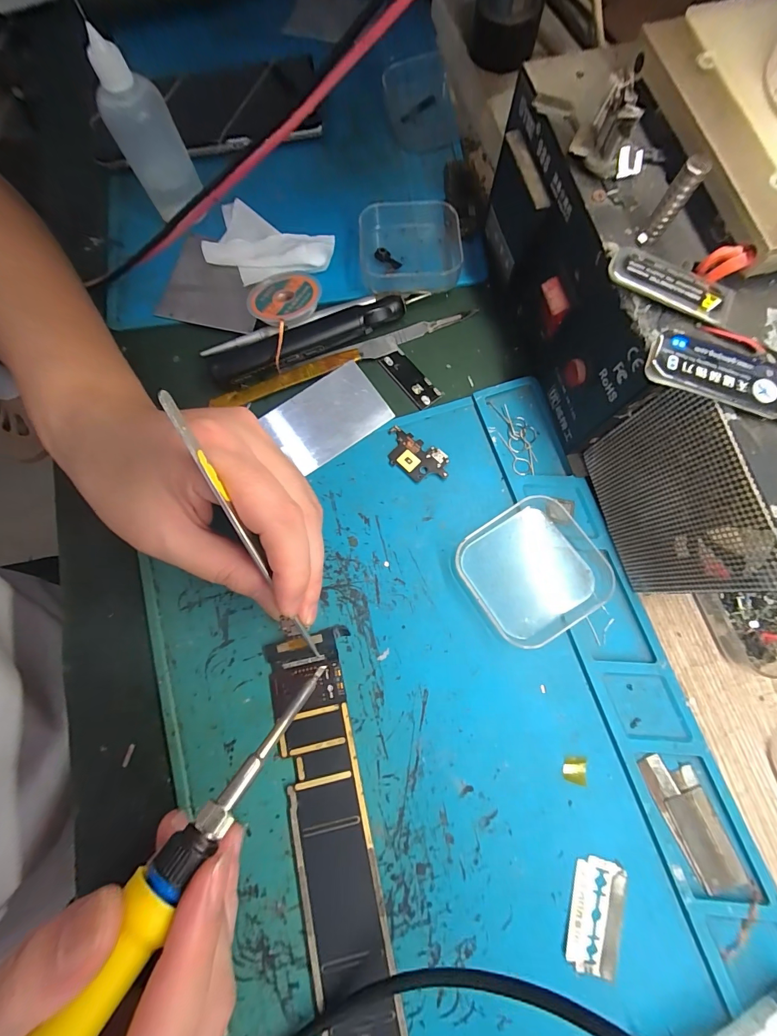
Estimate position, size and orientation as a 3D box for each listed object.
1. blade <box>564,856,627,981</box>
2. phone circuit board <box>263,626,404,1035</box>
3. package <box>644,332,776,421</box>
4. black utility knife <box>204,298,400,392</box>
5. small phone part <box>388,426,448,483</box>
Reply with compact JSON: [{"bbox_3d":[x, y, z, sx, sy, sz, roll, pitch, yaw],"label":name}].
[{"bbox_3d":[0.092,0.176,0.166,0.022,0.004,0.042,15,77,5],"label":"blade"},{"bbox_3d":[-0.023,0.163,0.169,0.036,0.006,0.211,-12,76,-2],"label":"phone circuit board"},{"bbox_3d":[0.117,-0.047,0.127,0.057,0.007,0.018,20,77,6],"label":"package"},{"bbox_3d":[-0.050,-0.107,0.228,0.123,0.015,0.022,-18,77,-3],"label":"black utility knife"},{"bbox_3d":[0.015,-0.035,0.217,0.041,0.004,0.022,35,79,9],"label":"small phone part"}]

